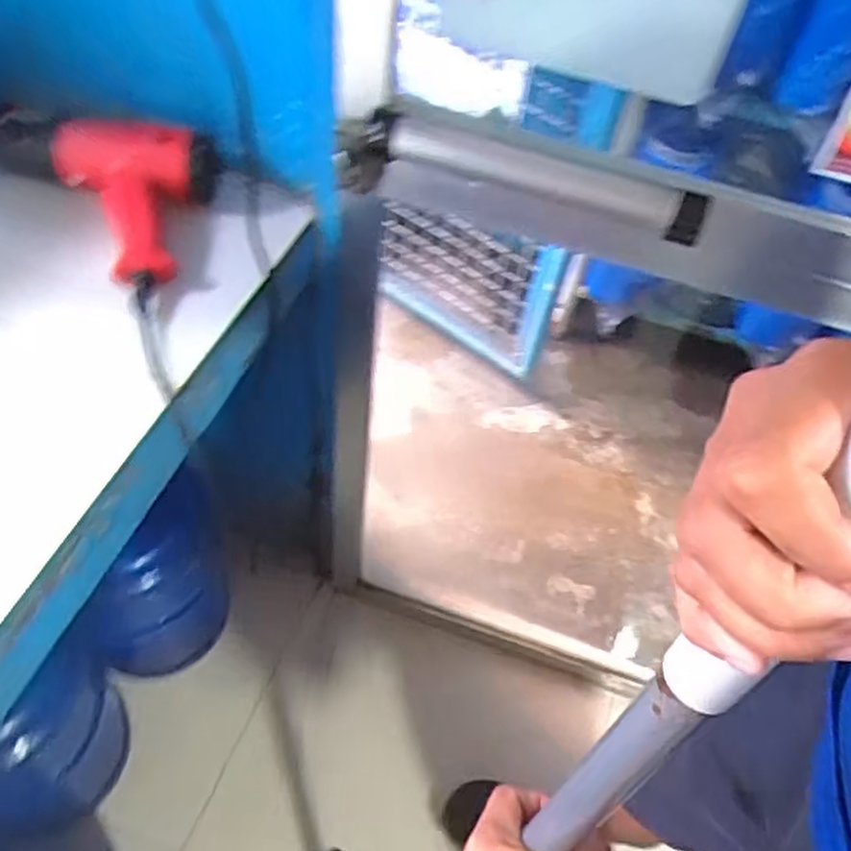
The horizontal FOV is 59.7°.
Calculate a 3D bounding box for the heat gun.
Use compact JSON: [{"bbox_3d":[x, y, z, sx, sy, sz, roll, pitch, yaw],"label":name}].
[{"bbox_3d":[-0.295,-0.233,0.752,0.161,0.093,0.202,-8,53,-13],"label":"heat gun"}]

